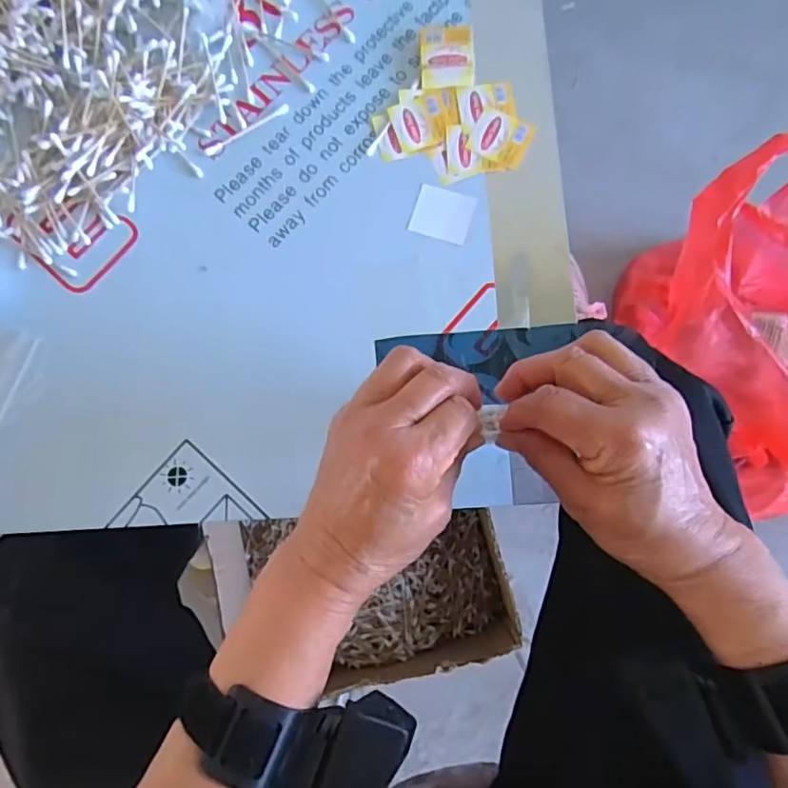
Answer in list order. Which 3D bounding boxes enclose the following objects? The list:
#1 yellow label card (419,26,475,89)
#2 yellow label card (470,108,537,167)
[{"bbox_3d":[0.041,-0.259,0.435,0.041,0.011,0.047,-3,83,1],"label":"yellow label card"},{"bbox_3d":[0.082,-0.197,0.431,0.042,0.004,0.037,23,84,4],"label":"yellow label card"}]

